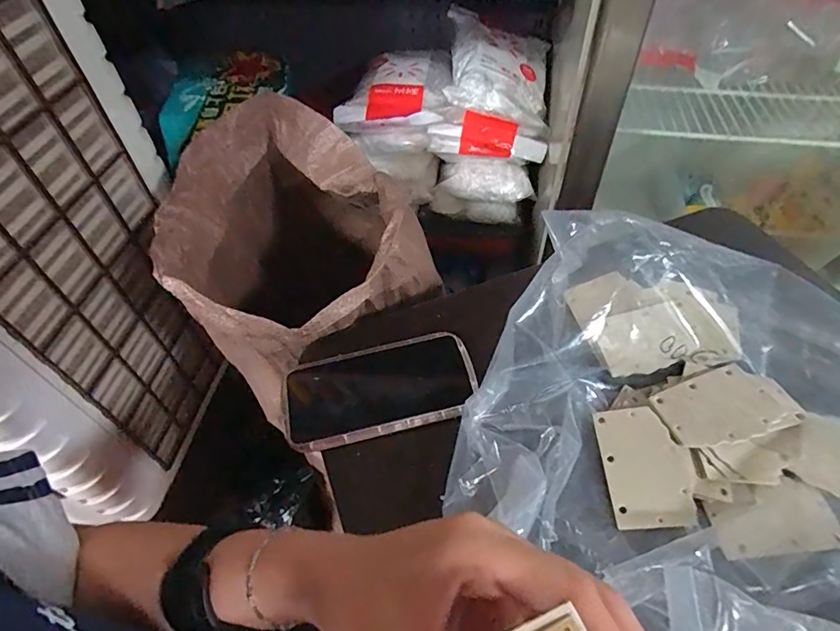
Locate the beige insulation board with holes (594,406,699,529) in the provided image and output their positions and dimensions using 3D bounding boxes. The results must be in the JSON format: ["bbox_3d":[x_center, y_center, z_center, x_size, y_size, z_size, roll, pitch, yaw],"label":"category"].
[{"bbox_3d":[0.164,0.108,0.352,0.059,0.004,0.084,-9,56,12],"label":"beige insulation board with holes"}]

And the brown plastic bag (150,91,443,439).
[{"bbox_3d":[-0.159,-0.064,0.666,0.269,0.306,0.428,-22,54,-13],"label":"brown plastic bag"}]

